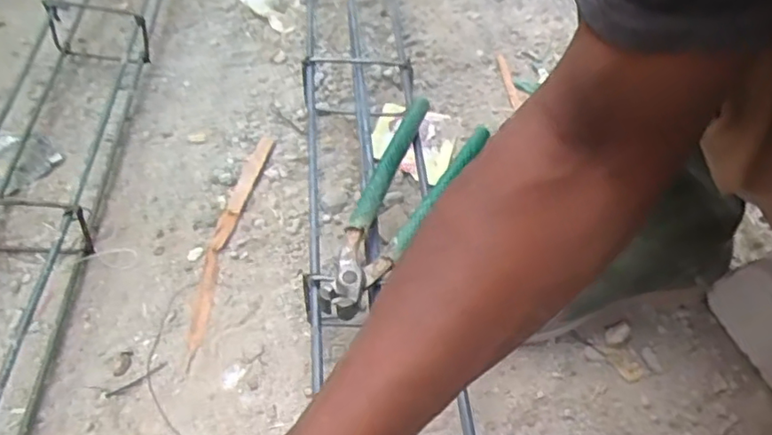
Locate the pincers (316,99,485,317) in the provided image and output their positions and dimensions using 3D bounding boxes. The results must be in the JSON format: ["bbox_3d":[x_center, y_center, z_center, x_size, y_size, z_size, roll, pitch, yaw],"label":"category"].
[{"bbox_3d":[0.004,-0.017,0.514,0.070,0.019,0.241,25,53,17],"label":"pincers"}]

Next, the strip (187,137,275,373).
[{"bbox_3d":[-0.159,0.015,0.606,0.024,0.006,0.278,8,50,2],"label":"strip"}]

